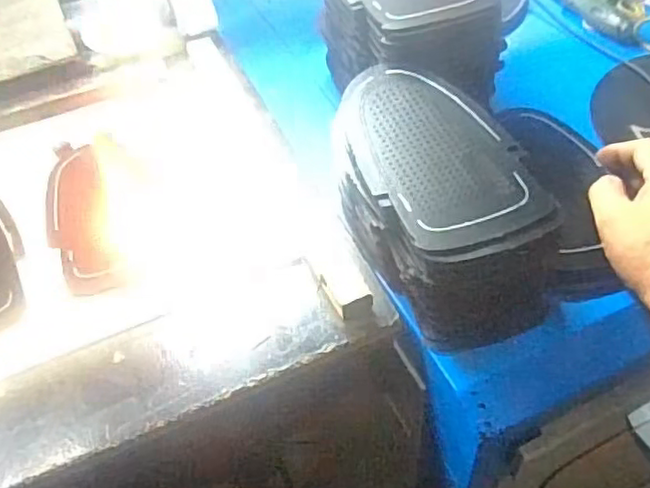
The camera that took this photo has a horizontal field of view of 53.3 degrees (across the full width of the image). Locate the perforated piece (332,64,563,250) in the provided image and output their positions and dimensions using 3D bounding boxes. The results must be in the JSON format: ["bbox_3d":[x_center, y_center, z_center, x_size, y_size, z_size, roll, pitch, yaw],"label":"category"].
[{"bbox_3d":[0.067,-0.063,0.423,0.092,0.011,0.163,-24,54,-14],"label":"perforated piece"}]

